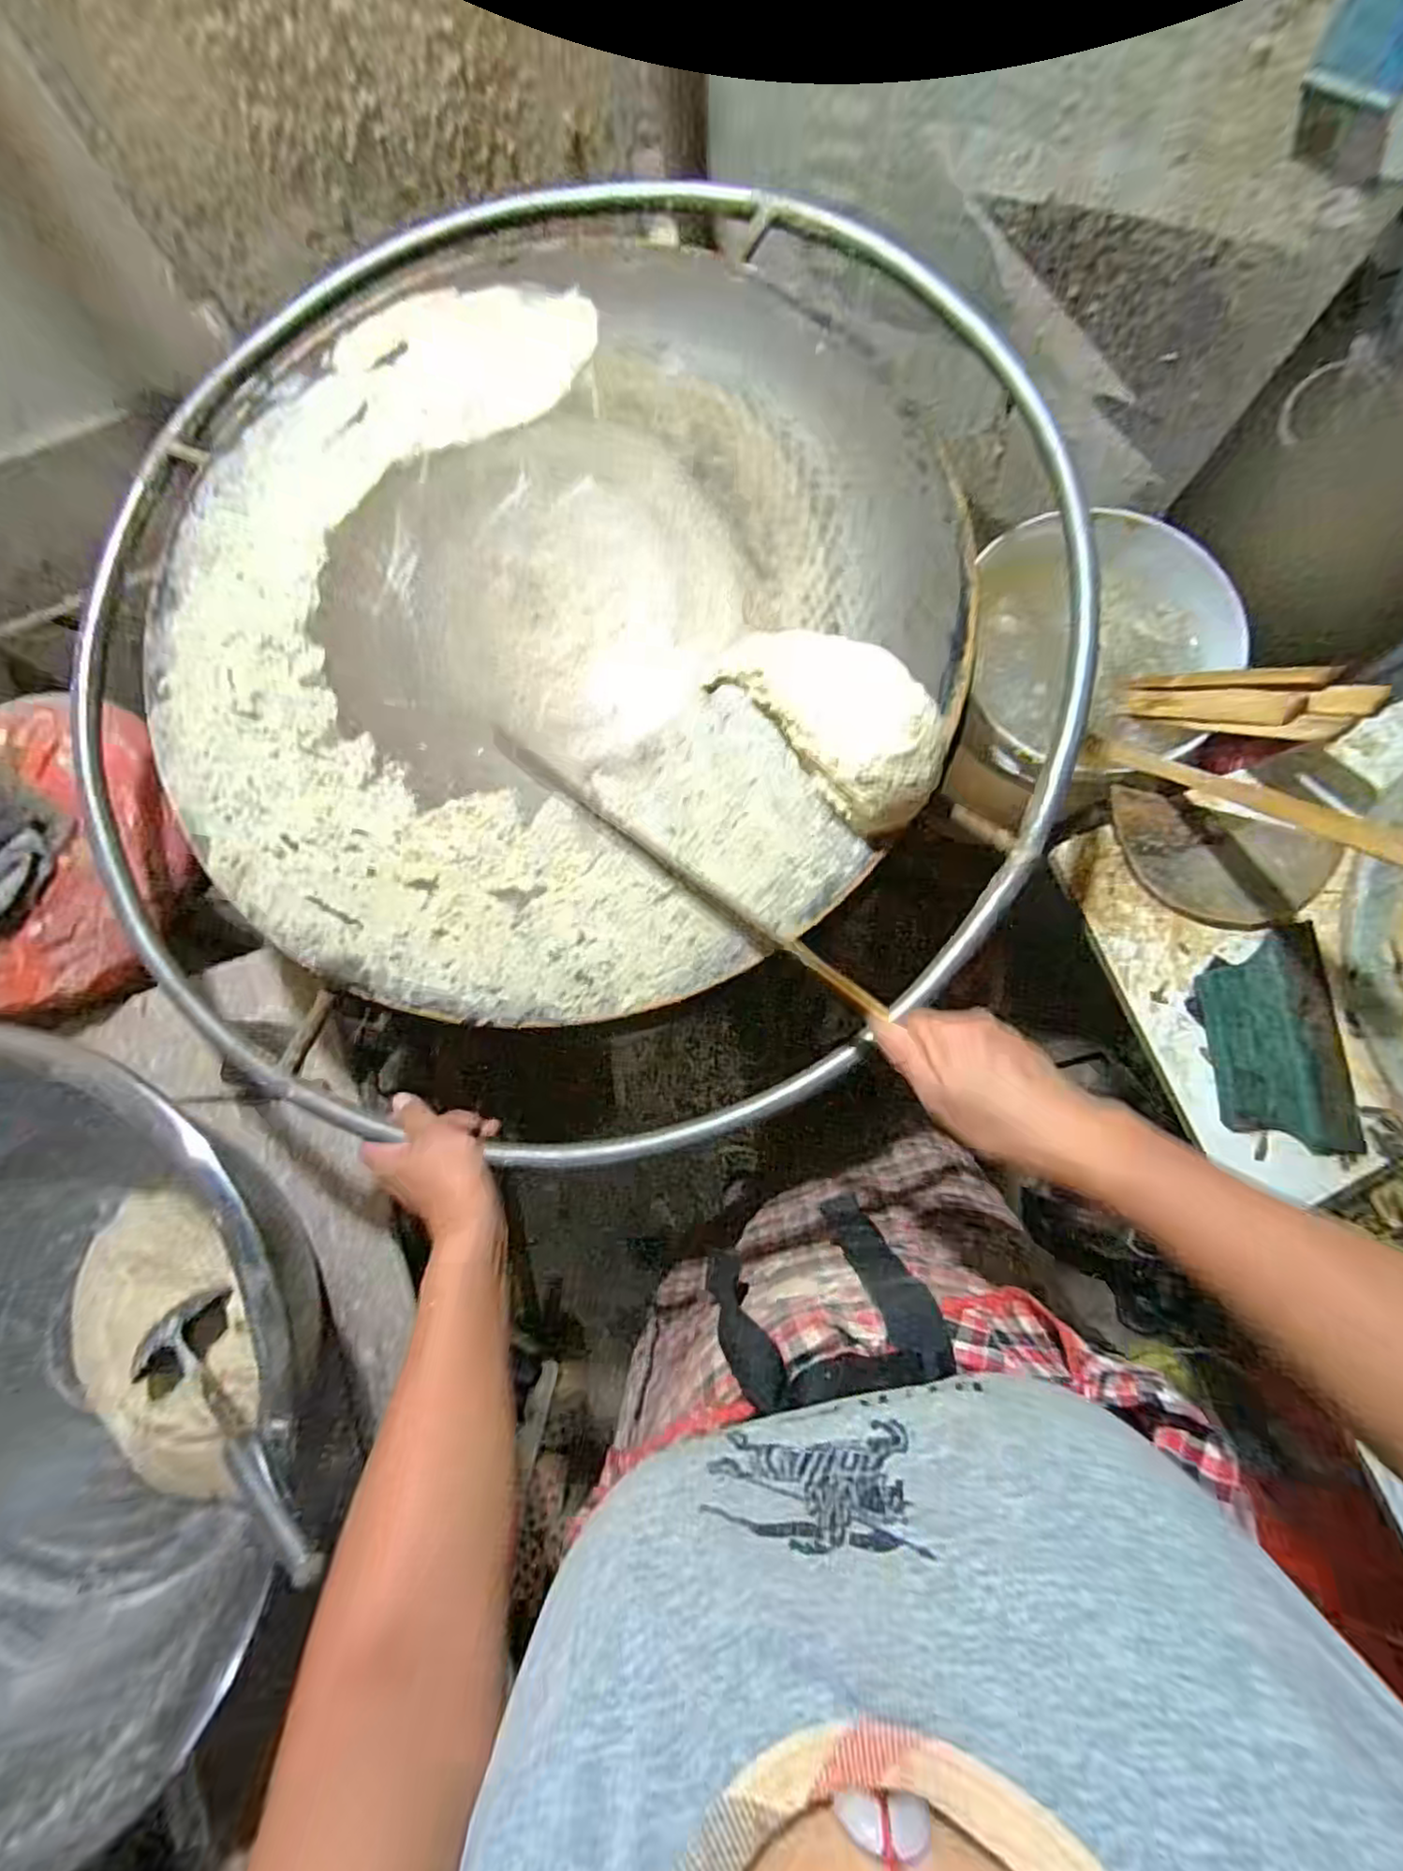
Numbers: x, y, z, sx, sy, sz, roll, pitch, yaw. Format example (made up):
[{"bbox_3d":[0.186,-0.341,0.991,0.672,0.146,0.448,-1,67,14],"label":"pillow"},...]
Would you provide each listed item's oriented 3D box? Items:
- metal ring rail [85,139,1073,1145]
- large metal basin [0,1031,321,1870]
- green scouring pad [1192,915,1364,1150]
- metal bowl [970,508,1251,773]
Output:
[{"bbox_3d":[-0.130,-0.254,0.554,0.817,0.050,0.845,-1,82,4],"label":"metal ring rail"},{"bbox_3d":[-0.599,0.390,0.595,0.577,0.212,0.549,-1,80,4],"label":"large metal basin"},{"bbox_3d":[0.514,0.093,0.607,0.113,0.012,0.194,-6,81,3],"label":"green scouring pad"},{"bbox_3d":[0.417,-0.302,0.720,0.241,0.079,0.263,-1,80,4],"label":"metal bowl"}]

